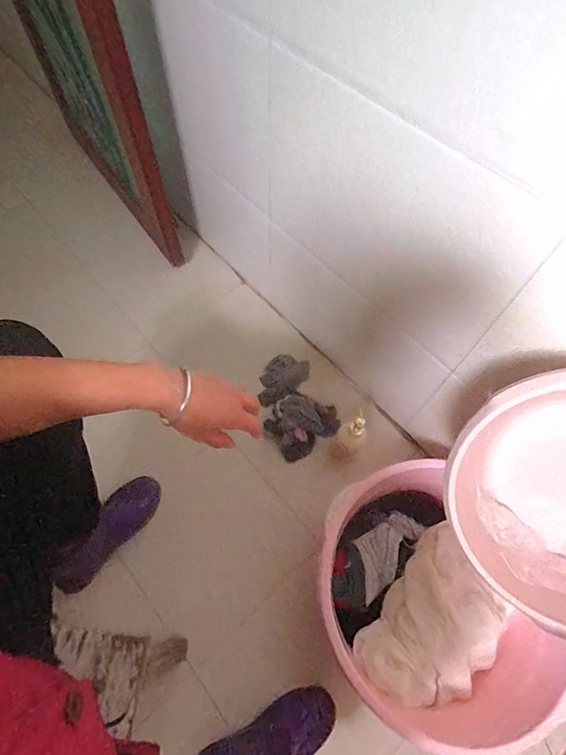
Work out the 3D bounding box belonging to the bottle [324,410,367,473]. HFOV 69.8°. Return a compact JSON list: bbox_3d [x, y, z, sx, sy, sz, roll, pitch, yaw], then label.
[{"bbox_3d":[0.129,0.127,0.798,0.071,0.170,0.062,-22,66,-12],"label":"bottle"}]

